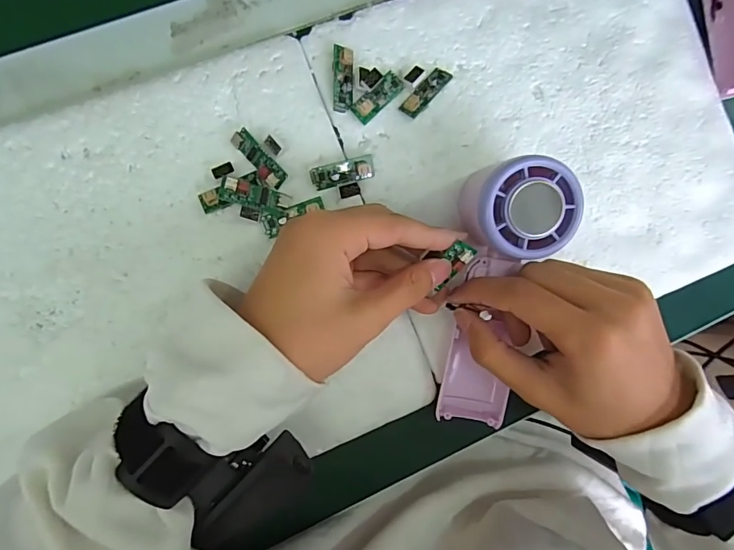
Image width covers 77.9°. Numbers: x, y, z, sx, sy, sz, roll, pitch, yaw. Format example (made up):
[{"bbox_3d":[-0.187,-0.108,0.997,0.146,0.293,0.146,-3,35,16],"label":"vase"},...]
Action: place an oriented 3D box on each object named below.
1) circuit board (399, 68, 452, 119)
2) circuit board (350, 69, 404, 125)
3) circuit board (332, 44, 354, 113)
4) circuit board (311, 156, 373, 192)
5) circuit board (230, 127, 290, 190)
[{"bbox_3d":[0.038,-0.117,0.291,0.012,0.009,0.038,44,82,-6],"label":"circuit board"},{"bbox_3d":[0.007,-0.112,0.286,0.013,0.011,0.037,45,82,-5],"label":"circuit board"},{"bbox_3d":[-0.015,-0.121,0.283,0.013,0.009,0.038,-1,88,-9],"label":"circuit board"},{"bbox_3d":[-0.014,-0.064,0.283,0.040,0.009,0.013,-17,91,-10],"label":"circuit board"},{"bbox_3d":[-0.065,-0.070,0.273,0.013,0.008,0.039,-43,95,-8],"label":"circuit board"}]

